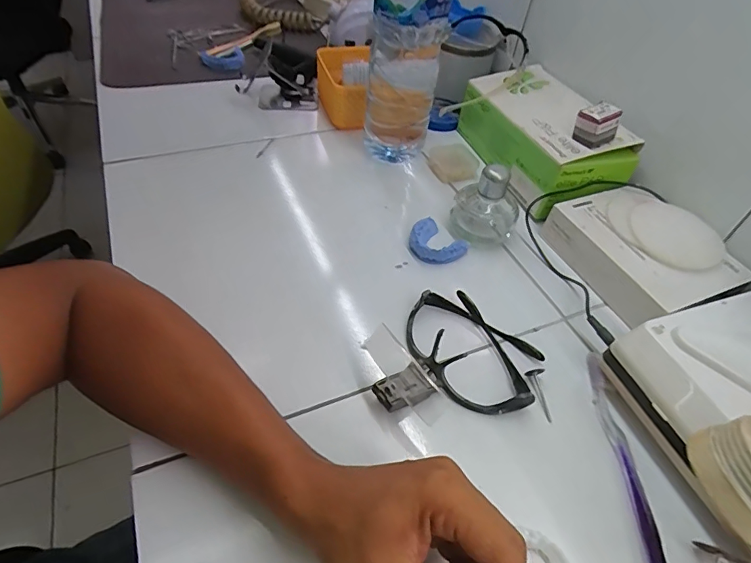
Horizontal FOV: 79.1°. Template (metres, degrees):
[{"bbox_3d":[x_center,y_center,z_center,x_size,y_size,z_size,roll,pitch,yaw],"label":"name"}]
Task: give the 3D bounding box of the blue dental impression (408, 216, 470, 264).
[{"bbox_3d":[0.067,-0.043,0.501,0.060,0.021,0.055,38,55,25],"label":"blue dental impression"}]

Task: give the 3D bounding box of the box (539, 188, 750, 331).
[{"bbox_3d":[0.280,-0.033,0.488,0.132,0.050,0.165,-20,52,-15],"label":"box"}]

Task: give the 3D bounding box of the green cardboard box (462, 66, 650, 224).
[{"bbox_3d":[0.213,-0.190,0.593,0.123,0.086,0.232,-12,51,-15],"label":"green cardboard box"}]

